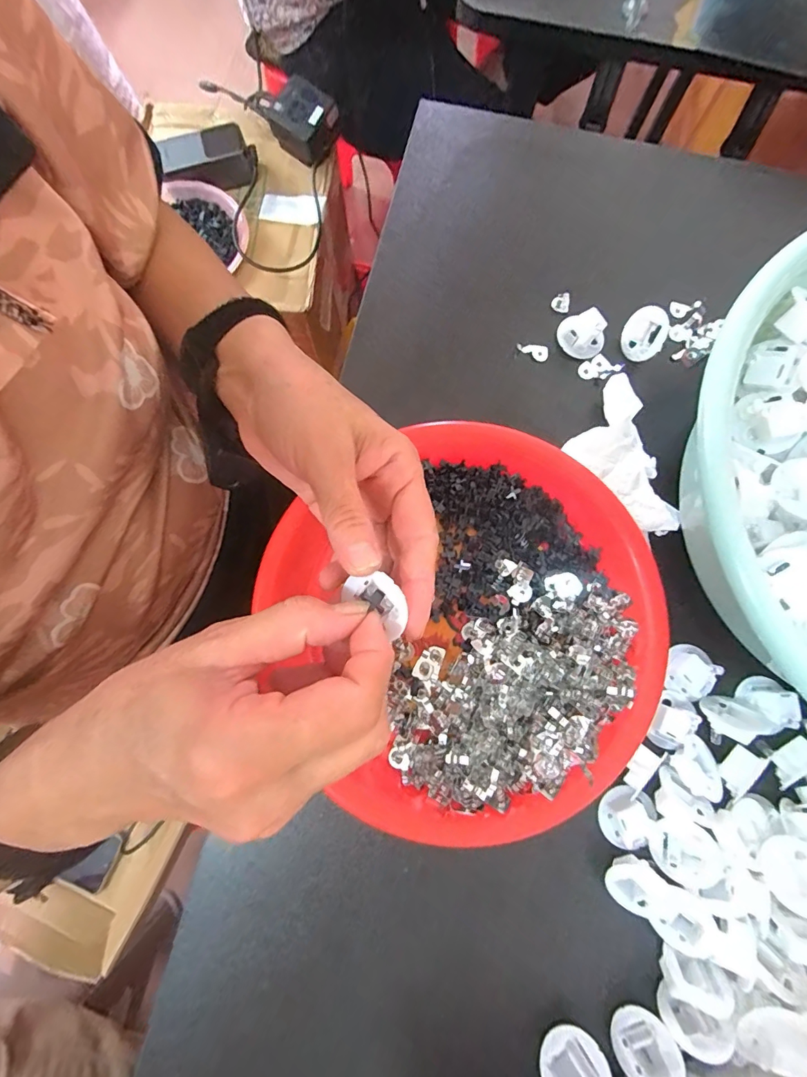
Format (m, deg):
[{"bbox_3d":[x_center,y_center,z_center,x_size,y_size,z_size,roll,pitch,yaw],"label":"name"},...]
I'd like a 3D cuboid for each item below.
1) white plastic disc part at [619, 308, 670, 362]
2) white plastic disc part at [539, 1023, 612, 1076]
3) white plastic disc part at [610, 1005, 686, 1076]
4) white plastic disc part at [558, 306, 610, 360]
[{"bbox_3d":[0.164,-0.139,0.299,0.004,0.033,0.028,-22,62,-35],"label":"white plastic disc part"},{"bbox_3d":[0.087,0.270,0.222,0.033,0.006,0.033,12,60,27],"label":"white plastic disc part"},{"bbox_3d":[0.127,0.263,0.228,0.032,0.013,0.032,-17,59,31],"label":"white plastic disc part"},{"bbox_3d":[0.125,-0.143,0.304,0.026,0.015,0.031,-38,81,-7],"label":"white plastic disc part"}]

